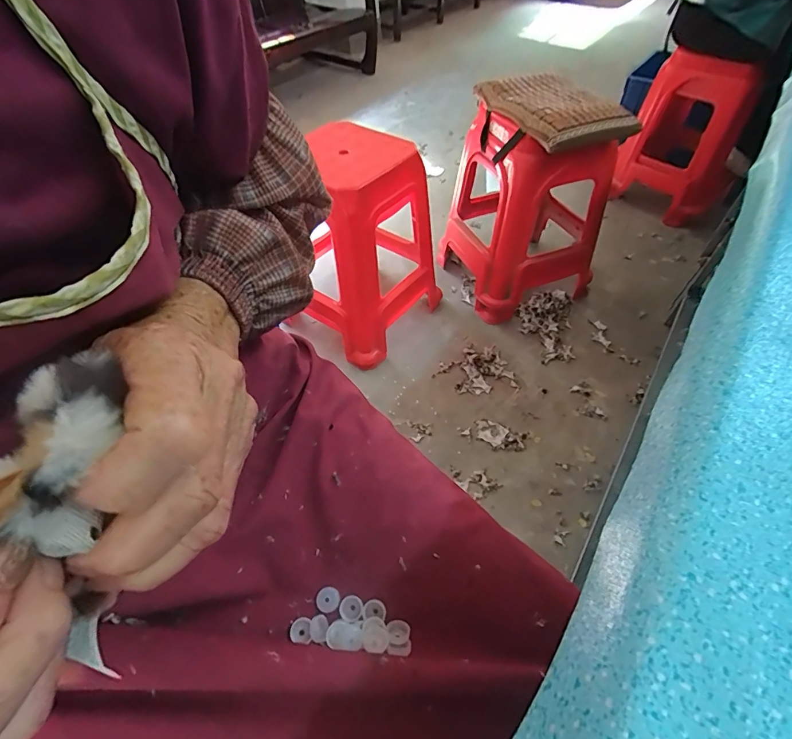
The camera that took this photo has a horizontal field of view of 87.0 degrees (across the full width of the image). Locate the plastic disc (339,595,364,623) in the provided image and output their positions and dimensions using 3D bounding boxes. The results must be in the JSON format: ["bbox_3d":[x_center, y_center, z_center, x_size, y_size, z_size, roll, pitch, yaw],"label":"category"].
[{"bbox_3d":[-0.033,0.175,0.306,0.017,0.006,0.015,-9,51,-4],"label":"plastic disc"}]

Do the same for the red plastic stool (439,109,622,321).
[{"bbox_3d":[0.401,-0.495,1.275,0.425,0.508,0.428,-18,53,-14],"label":"red plastic stool"}]

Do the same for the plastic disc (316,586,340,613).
[{"bbox_3d":[-0.050,0.170,0.307,0.016,0.004,0.016,-1,51,2],"label":"plastic disc"}]

